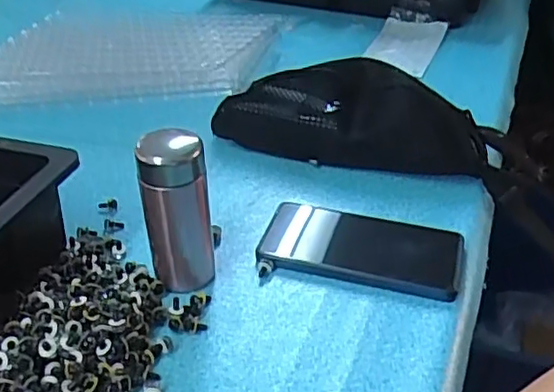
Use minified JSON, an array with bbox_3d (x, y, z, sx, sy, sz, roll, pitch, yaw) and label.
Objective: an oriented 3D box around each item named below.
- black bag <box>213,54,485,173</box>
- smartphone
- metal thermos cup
[{"bbox_3d":[0.074,-0.086,0.642,0.277,0.085,0.089,8,37,9],"label":"black bag"},{"bbox_3d":[0.071,0.042,0.529,0.168,0.016,0.082,11,37,13],"label":"smartphone"},{"bbox_3d":[-0.077,0.012,0.475,0.049,0.122,0.045,-7,37,-10],"label":"metal thermos cup"}]

